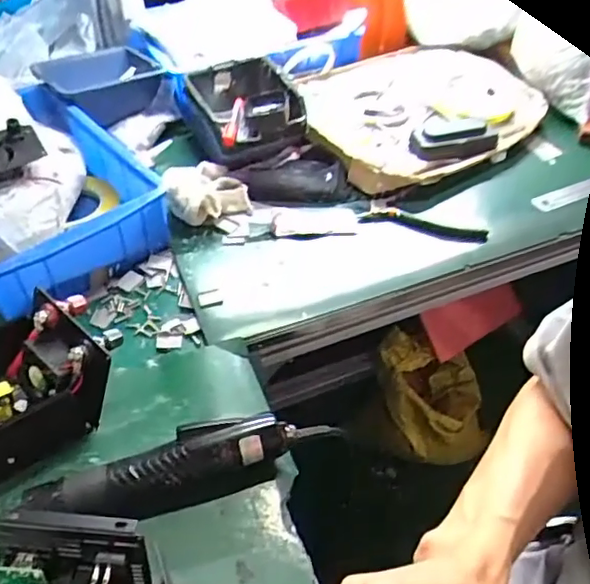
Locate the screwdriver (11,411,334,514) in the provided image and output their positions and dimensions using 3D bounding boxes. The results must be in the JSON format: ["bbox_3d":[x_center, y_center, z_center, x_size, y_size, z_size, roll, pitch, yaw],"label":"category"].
[{"bbox_3d":[-0.081,0.135,0.466,0.246,0.038,0.045,-12,48,-10],"label":"screwdriver"}]

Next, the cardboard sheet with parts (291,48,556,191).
[{"bbox_3d":[0.163,-0.247,0.783,0.308,0.054,0.251,-20,50,-16],"label":"cardboard sheet with parts"}]

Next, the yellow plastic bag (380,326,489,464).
[{"bbox_3d":[0.279,0.216,1.210,0.206,0.173,0.204,1,47,2],"label":"yellow plastic bag"}]

